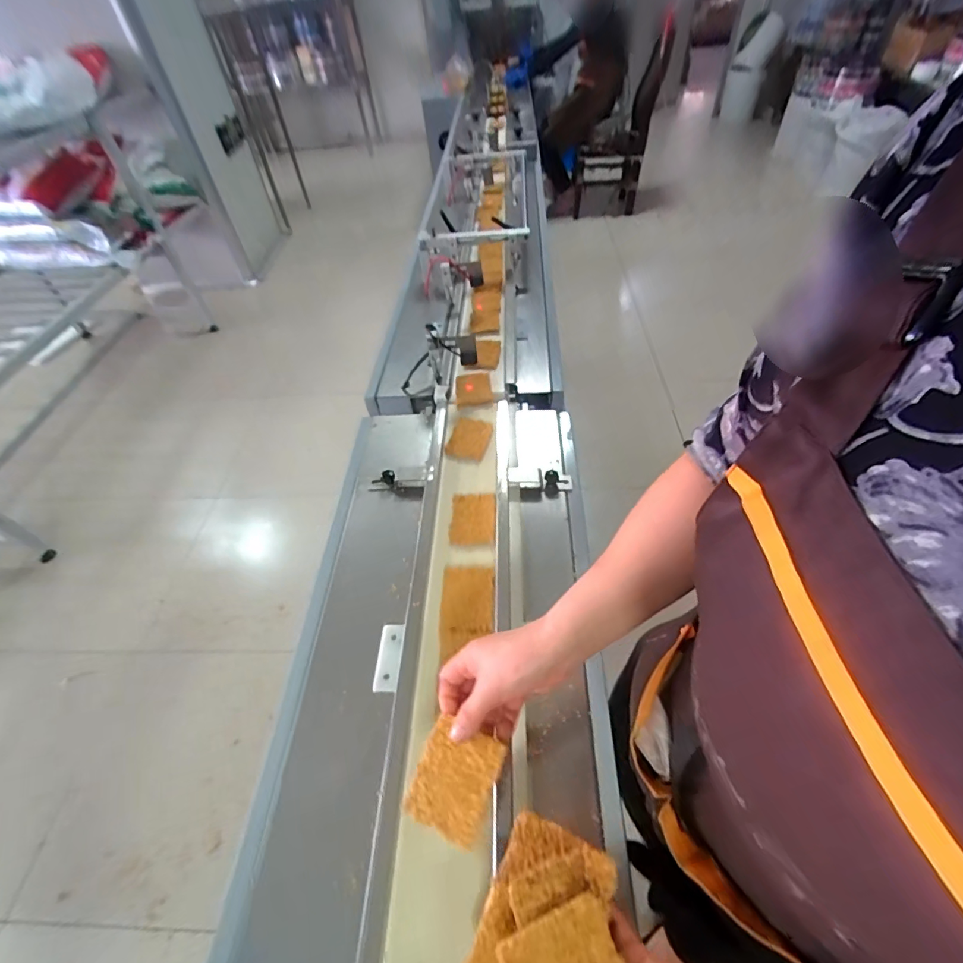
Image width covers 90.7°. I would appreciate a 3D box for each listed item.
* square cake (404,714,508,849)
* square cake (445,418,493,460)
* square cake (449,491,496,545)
[{"bbox_3d":[-0.024,0.261,0.418,0.069,0.006,0.084,20,76,16],"label":"square cake"},{"bbox_3d":[-0.022,-0.076,0.845,0.071,0.016,0.087,12,53,14],"label":"square cake"},{"bbox_3d":[-0.013,0.054,0.726,0.066,0.005,0.092,0,51,4],"label":"square cake"}]

